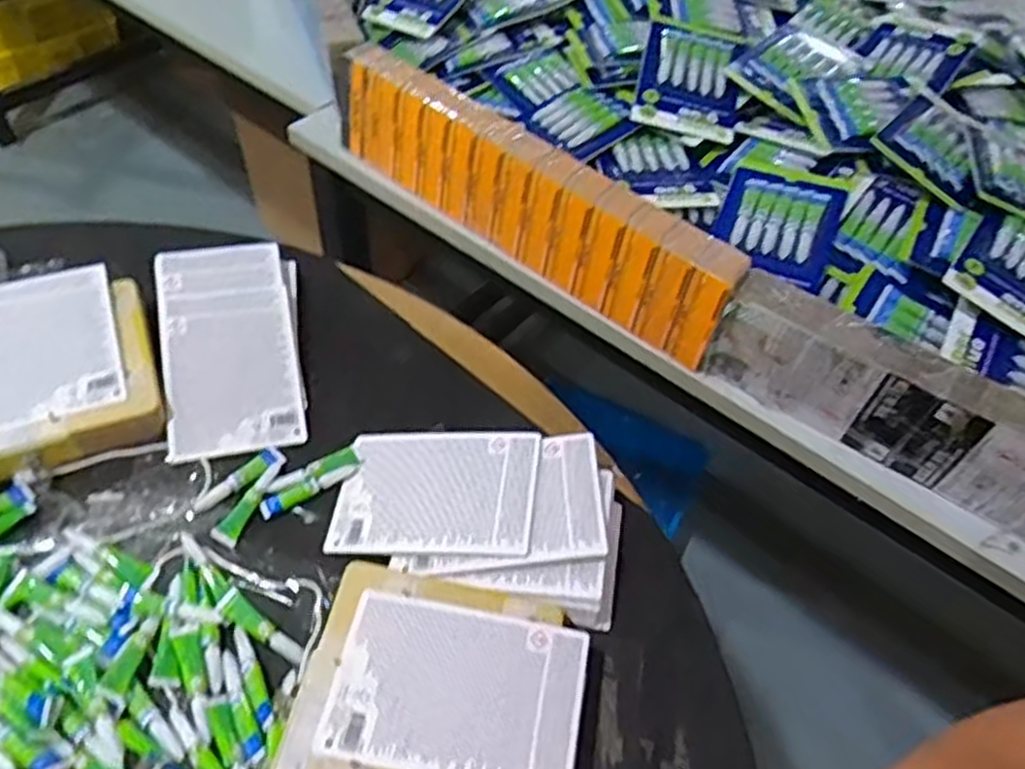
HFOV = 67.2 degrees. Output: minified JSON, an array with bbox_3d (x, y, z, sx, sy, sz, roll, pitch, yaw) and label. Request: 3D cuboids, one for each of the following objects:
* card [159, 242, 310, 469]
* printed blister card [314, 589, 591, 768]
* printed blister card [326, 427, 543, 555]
[{"bbox_3d":[-0.262,-0.039,0.724,0.121,0.013,0.224,-9,64,-13],"label":"card"},{"bbox_3d":[-0.037,0.210,0.530,0.166,0.008,0.115,11,52,4],"label":"printed blister card"},{"bbox_3d":[-0.064,0.088,0.648,0.167,0.007,0.119,-2,53,13],"label":"printed blister card"}]

